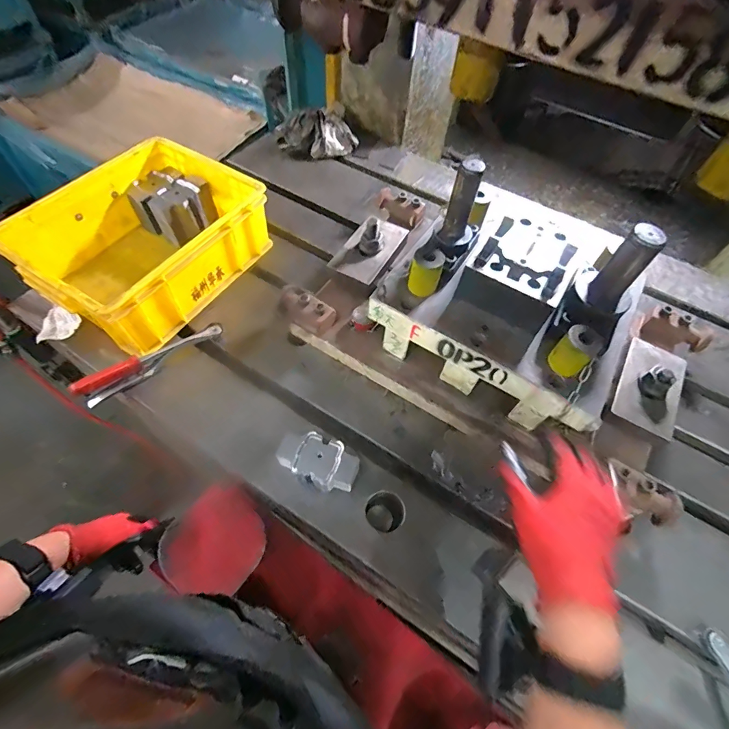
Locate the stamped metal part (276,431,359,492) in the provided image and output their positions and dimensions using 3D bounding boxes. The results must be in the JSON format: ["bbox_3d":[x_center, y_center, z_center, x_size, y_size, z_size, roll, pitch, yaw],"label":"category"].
[{"bbox_3d":[-0.061,0.129,0.529,0.103,0.038,0.056,19,58,7],"label":"stamped metal part"}]

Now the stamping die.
[{"bbox_3d":[0.201,-0.093,0.539,0.311,0.194,0.224,32,61,15],"label":"stamping die"}]

